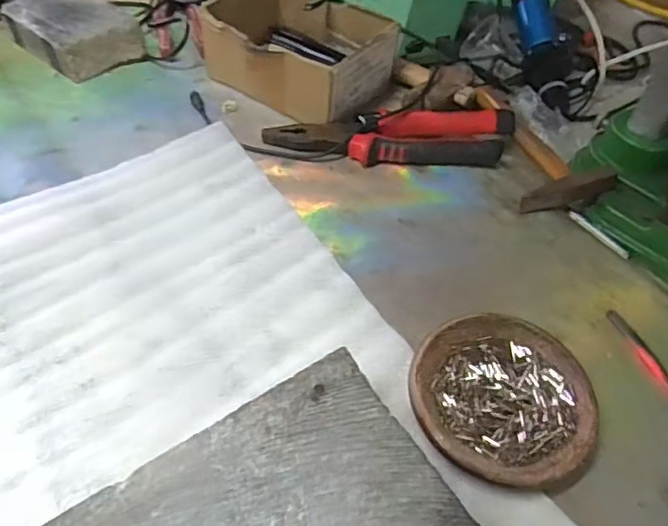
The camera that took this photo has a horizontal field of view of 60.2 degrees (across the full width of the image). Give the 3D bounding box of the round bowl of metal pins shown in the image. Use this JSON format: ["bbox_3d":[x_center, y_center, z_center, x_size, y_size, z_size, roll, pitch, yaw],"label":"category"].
[{"bbox_3d":[0.103,0.084,0.356,0.109,0.020,0.113,2,48,-2],"label":"round bowl of metal pins"}]

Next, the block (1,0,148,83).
[{"bbox_3d":[-0.270,-0.240,0.591,0.131,0.041,0.084,36,55,25],"label":"block"}]

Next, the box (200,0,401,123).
[{"bbox_3d":[-0.033,-0.214,0.572,0.159,0.063,0.126,31,53,22],"label":"box"}]

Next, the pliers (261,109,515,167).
[{"bbox_3d":[0.053,-0.113,0.519,0.221,0.024,0.059,0,48,-4],"label":"pliers"}]

